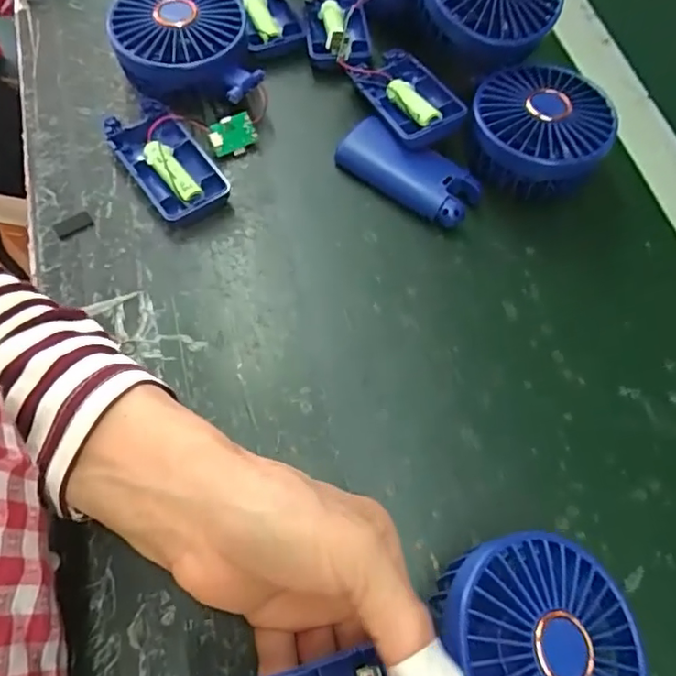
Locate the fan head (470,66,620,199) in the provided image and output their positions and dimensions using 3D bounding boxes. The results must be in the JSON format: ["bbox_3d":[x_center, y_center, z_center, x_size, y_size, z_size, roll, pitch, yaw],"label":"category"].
[{"bbox_3d":[0.131,-0.134,0.370,0.085,0.050,0.079,1,66,-3],"label":"fan head"}]

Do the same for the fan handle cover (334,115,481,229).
[{"bbox_3d":[0.046,-0.107,0.368,0.091,0.023,0.038,35,69,12],"label":"fan handle cover"}]

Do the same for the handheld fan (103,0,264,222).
[{"bbox_3d":[-0.105,-0.166,0.373,0.094,0.047,0.189,-2,66,-4],"label":"handheld fan"}]

